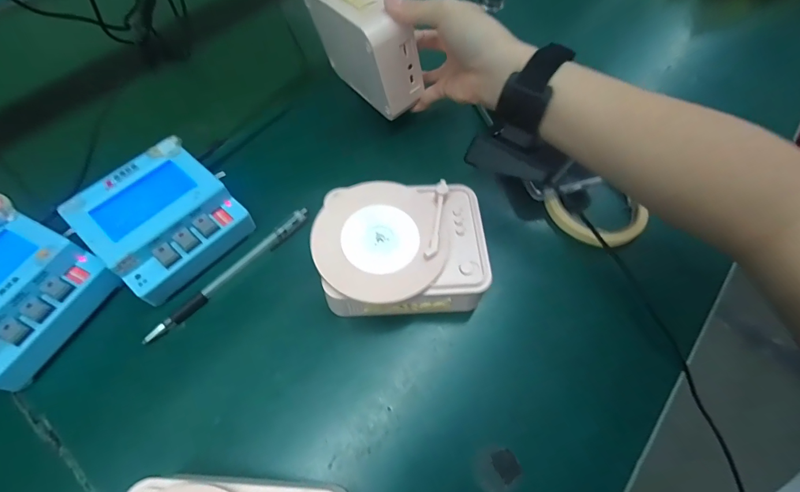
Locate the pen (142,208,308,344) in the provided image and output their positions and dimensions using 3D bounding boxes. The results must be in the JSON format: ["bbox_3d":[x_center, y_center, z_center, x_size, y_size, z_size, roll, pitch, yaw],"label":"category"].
[{"bbox_3d":[-0.139,0.022,0.327,0.011,0.015,0.155,39,67,17],"label":"pen"}]

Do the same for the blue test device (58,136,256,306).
[{"bbox_3d":[-0.193,-0.017,0.324,0.103,0.054,0.104,39,67,17],"label":"blue test device"}]

